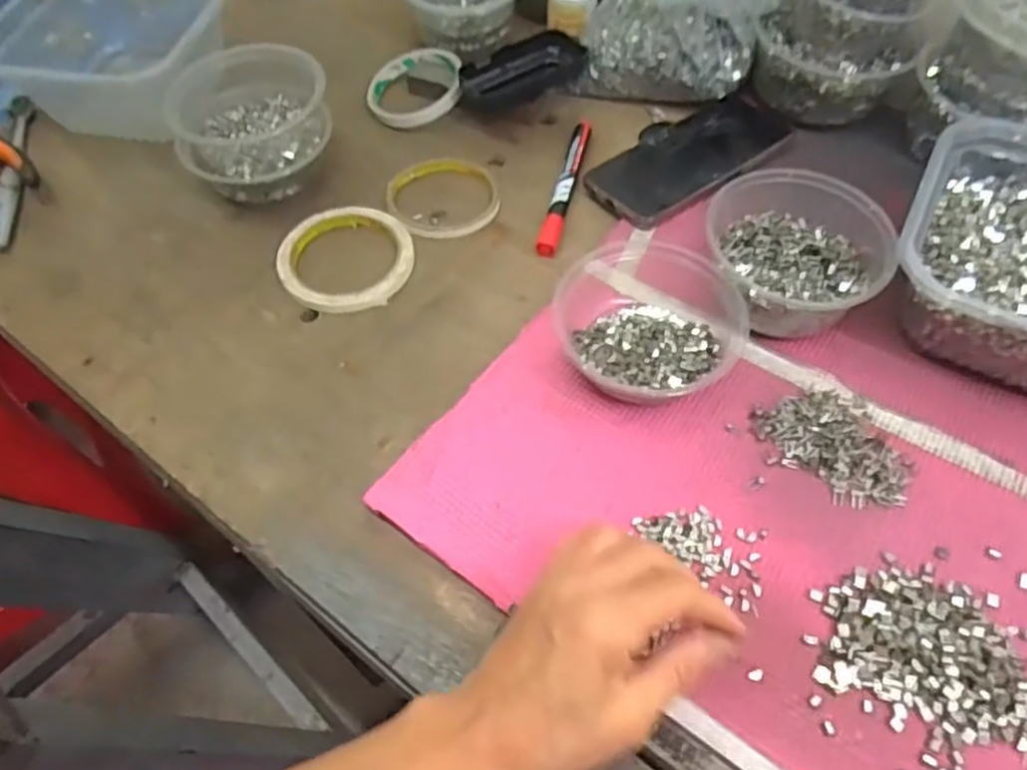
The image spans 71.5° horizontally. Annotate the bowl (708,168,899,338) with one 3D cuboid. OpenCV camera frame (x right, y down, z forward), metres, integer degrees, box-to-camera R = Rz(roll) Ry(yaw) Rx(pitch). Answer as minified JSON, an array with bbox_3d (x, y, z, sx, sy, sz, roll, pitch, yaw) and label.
[{"bbox_3d":[0.183,-0.084,0.468,0.103,0.053,0.108,0,56,1],"label":"bowl"}]

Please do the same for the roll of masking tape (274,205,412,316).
[{"bbox_3d":[-0.123,-0.095,0.529,0.096,0.014,0.100,0,56,1],"label":"roll of masking tape"}]

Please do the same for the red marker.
[{"bbox_3d":[0.041,-0.159,0.560,0.016,0.010,0.145,12,57,9],"label":"red marker"}]

